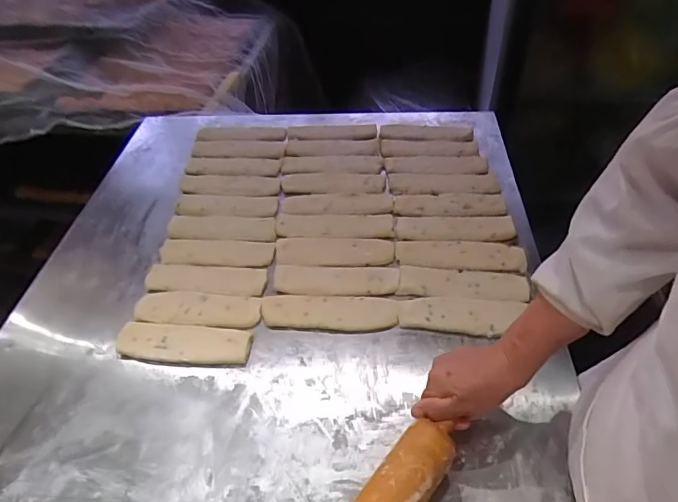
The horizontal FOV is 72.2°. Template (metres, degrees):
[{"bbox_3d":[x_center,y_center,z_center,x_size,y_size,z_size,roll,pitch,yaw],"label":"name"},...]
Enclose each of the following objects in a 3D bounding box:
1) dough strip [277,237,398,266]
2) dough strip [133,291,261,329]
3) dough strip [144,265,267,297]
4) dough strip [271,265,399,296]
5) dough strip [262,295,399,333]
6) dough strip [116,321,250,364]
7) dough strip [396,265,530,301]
[{"bbox_3d":[-0.007,0.000,0.760,0.191,0.005,0.062,-1,46,3],"label":"dough strip"},{"bbox_3d":[-0.209,0.084,0.685,0.184,0.010,0.060,0,46,5],"label":"dough strip"},{"bbox_3d":[-0.210,0.043,0.727,0.185,0.008,0.060,-1,46,4],"label":"dough strip"},{"bbox_3d":[-0.006,0.046,0.716,0.189,0.005,0.062,1,46,5],"label":"dough strip"},{"bbox_3d":[-0.014,0.089,0.671,0.192,0.007,0.062,0,46,4],"label":"dough strip"},{"bbox_3d":[-0.215,0.128,0.644,0.184,0.012,0.060,3,46,7],"label":"dough strip"},{"bbox_3d":[0.183,0.048,0.692,0.184,0.004,0.054,4,46,8],"label":"dough strip"}]

